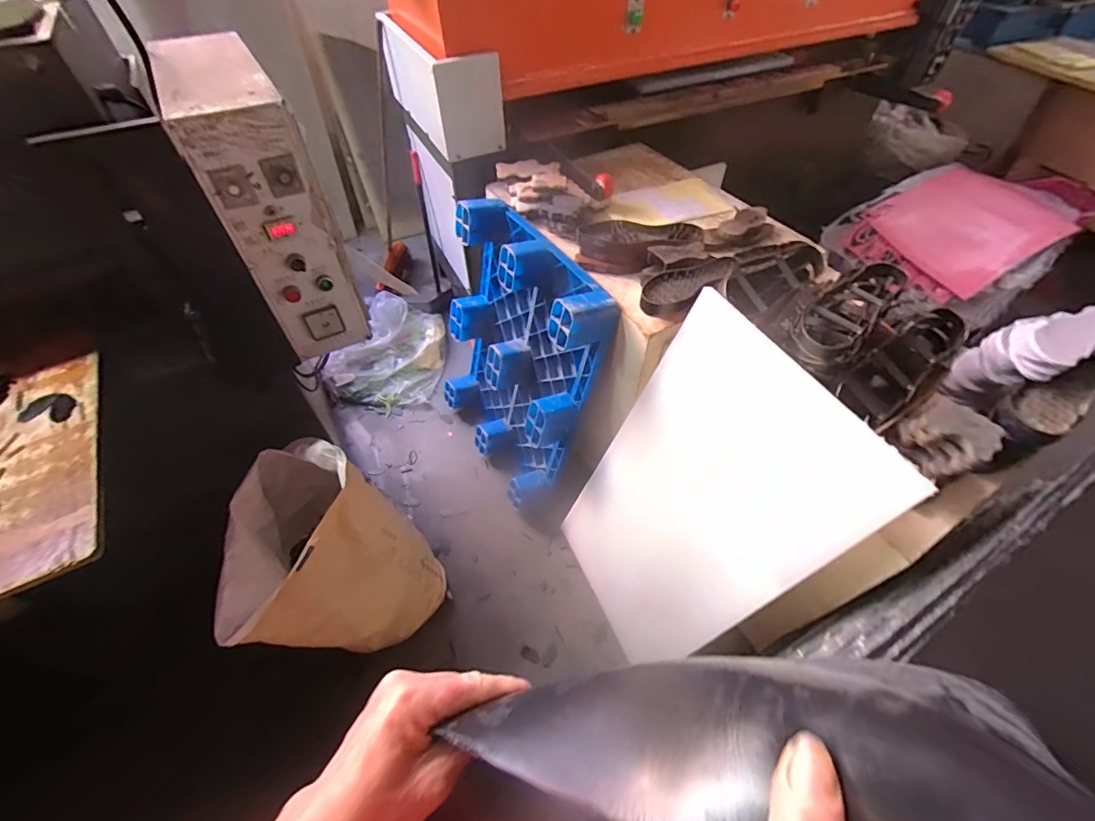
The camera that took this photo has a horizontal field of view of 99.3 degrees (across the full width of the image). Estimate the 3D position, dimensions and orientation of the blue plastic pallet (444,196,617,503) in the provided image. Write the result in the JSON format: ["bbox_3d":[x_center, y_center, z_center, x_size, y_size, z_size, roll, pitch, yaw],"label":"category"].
[{"bbox_3d":[-0.117,-0.149,1.469,0.156,0.786,0.596,-16,51,-33],"label":"blue plastic pallet"}]

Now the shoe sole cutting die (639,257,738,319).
[{"bbox_3d":[0.304,-0.284,1.049,0.232,0.048,0.120,-37,58,-26],"label":"shoe sole cutting die"}]

